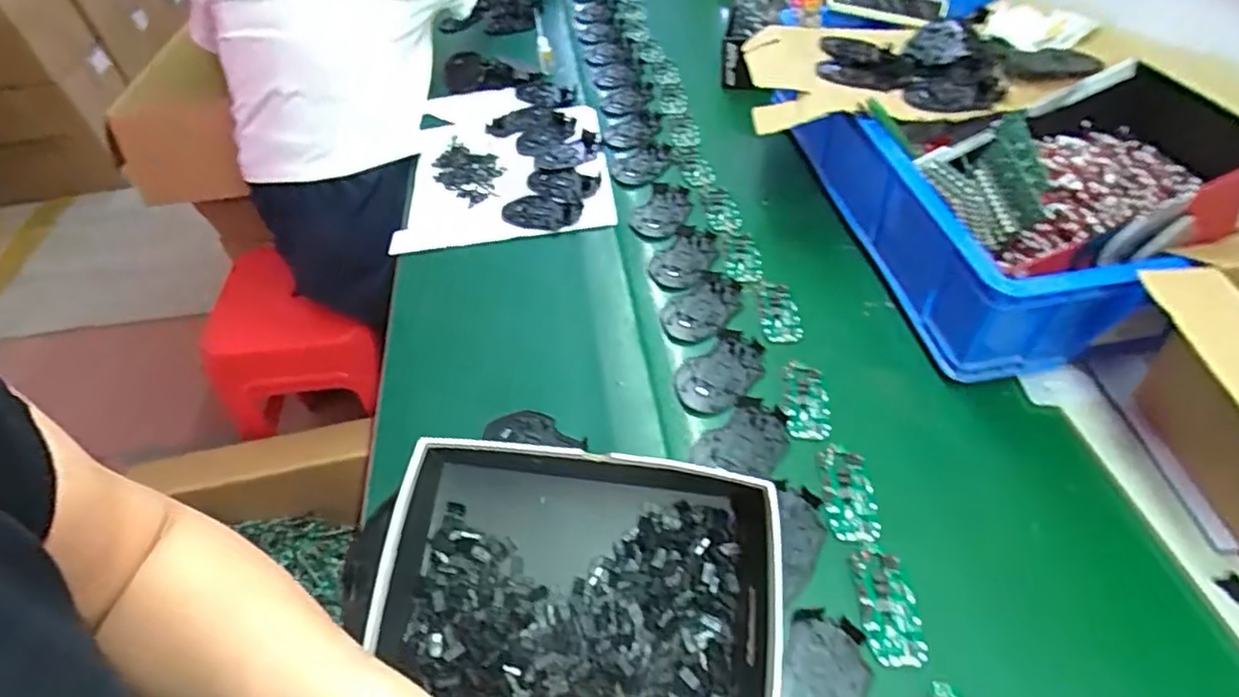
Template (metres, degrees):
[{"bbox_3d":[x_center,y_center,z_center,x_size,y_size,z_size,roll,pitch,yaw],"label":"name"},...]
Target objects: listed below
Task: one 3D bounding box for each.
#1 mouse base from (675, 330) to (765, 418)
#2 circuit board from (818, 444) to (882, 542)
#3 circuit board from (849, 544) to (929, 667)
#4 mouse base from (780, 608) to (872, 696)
[{"bbox_3d":[0.110,0.026,0.688,0.072,0.008,0.115,35,58,30],"label":"mouse base"},{"bbox_3d":[0.216,0.135,0.596,0.046,0.007,0.096,2,48,5],"label":"circuit board"},{"bbox_3d":[0.223,0.211,0.525,0.045,0.005,0.094,-2,48,2],"label":"circuit board"},{"bbox_3d":[0.156,0.264,0.485,0.062,0.006,0.118,11,49,13],"label":"mouse base"}]

